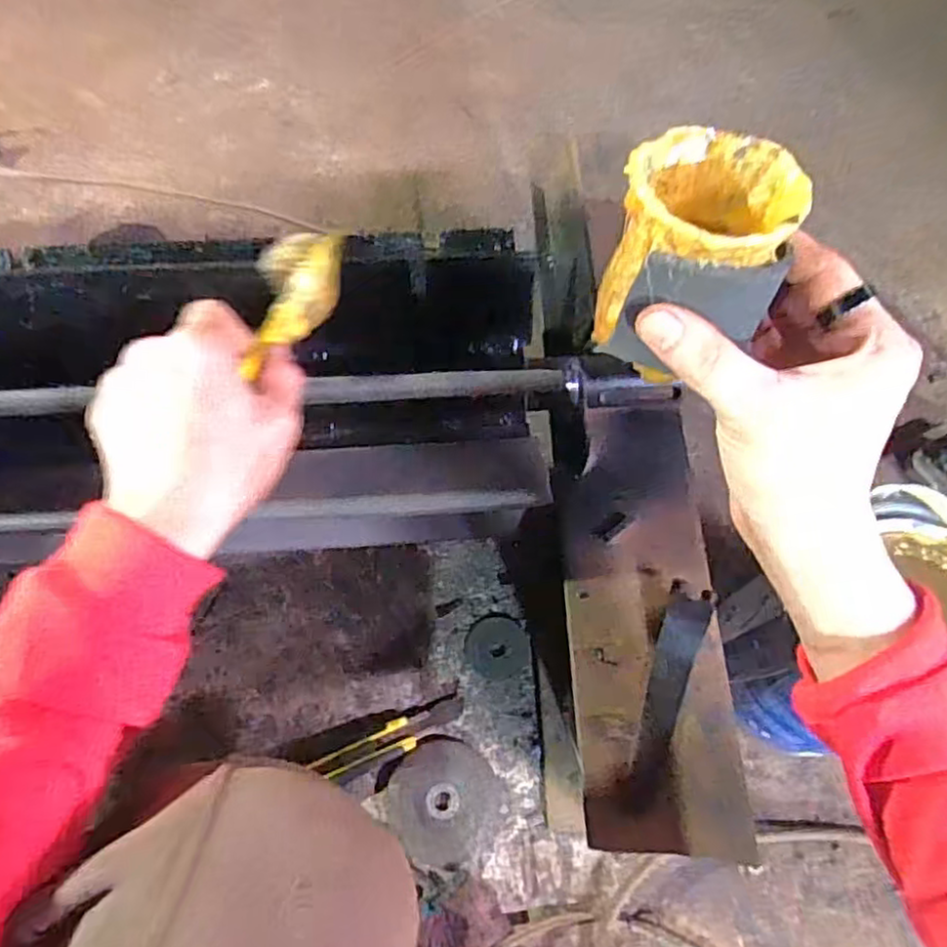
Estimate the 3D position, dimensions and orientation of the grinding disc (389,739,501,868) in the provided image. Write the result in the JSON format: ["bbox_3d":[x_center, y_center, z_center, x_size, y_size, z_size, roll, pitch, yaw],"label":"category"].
[{"bbox_3d":[-0.025,0.283,0.591,0.091,0.011,0.095,1,71,-3],"label":"grinding disc"}]

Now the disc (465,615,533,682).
[{"bbox_3d":[0.023,0.166,0.648,0.060,0.004,0.057,-3,60,5],"label":"disc"}]

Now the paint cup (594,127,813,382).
[{"bbox_3d":[0.082,-0.080,0.249,0.061,0.055,0.072,13,68,2],"label":"paint cup"}]

